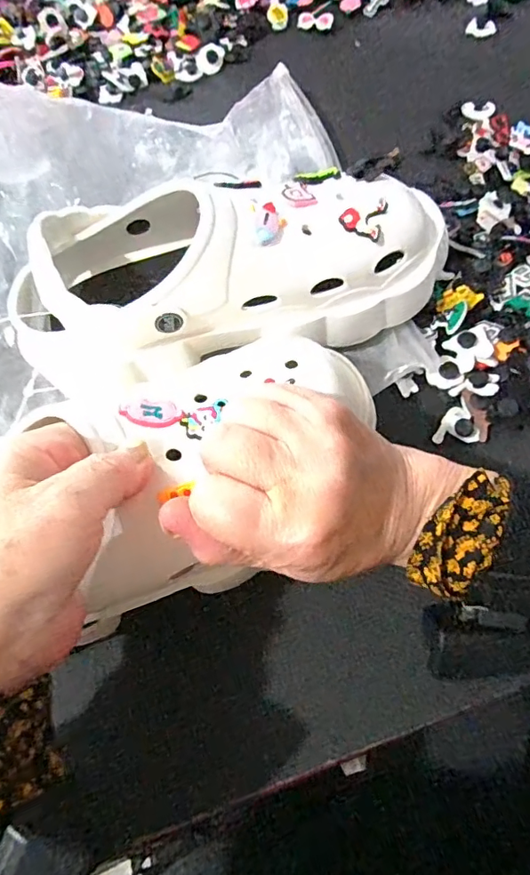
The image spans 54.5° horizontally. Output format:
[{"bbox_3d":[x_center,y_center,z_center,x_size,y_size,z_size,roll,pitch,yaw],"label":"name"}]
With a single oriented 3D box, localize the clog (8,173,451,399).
[{"bbox_3d":[-0.016,-0.104,0.318,0.271,0.097,0.103,-14,67,-1],"label":"clog"}]

